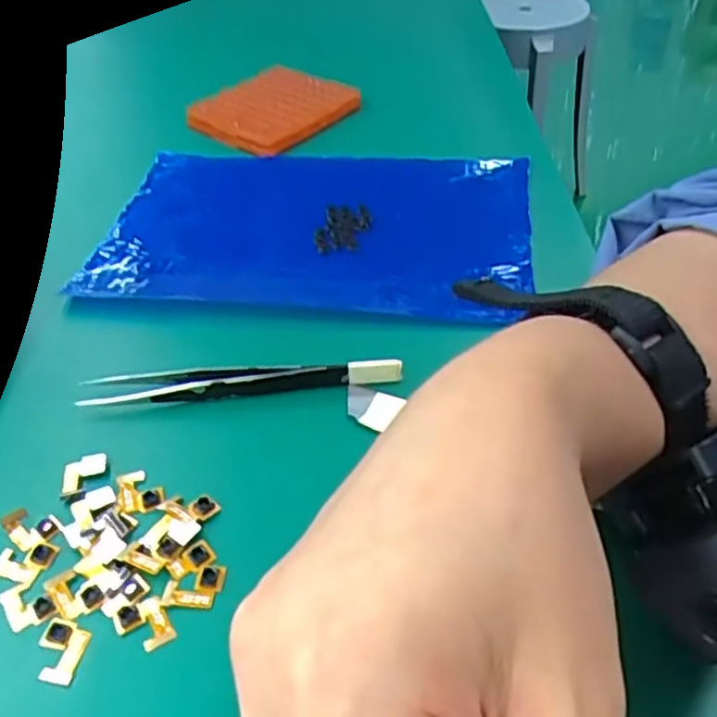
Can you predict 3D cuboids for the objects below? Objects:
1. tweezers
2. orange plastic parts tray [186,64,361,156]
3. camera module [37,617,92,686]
[{"bbox_3d":[-0.047,0.010,0.280,0.127,0.010,0.014,-2,43,1],"label":"tweezers"},{"bbox_3d":[-0.058,-0.168,0.464,0.093,0.010,0.086,27,51,28],"label":"orange plastic parts tray"},{"bbox_3d":[-0.090,0.087,0.208,0.014,0.004,0.018,6,44,10],"label":"camera module"}]

